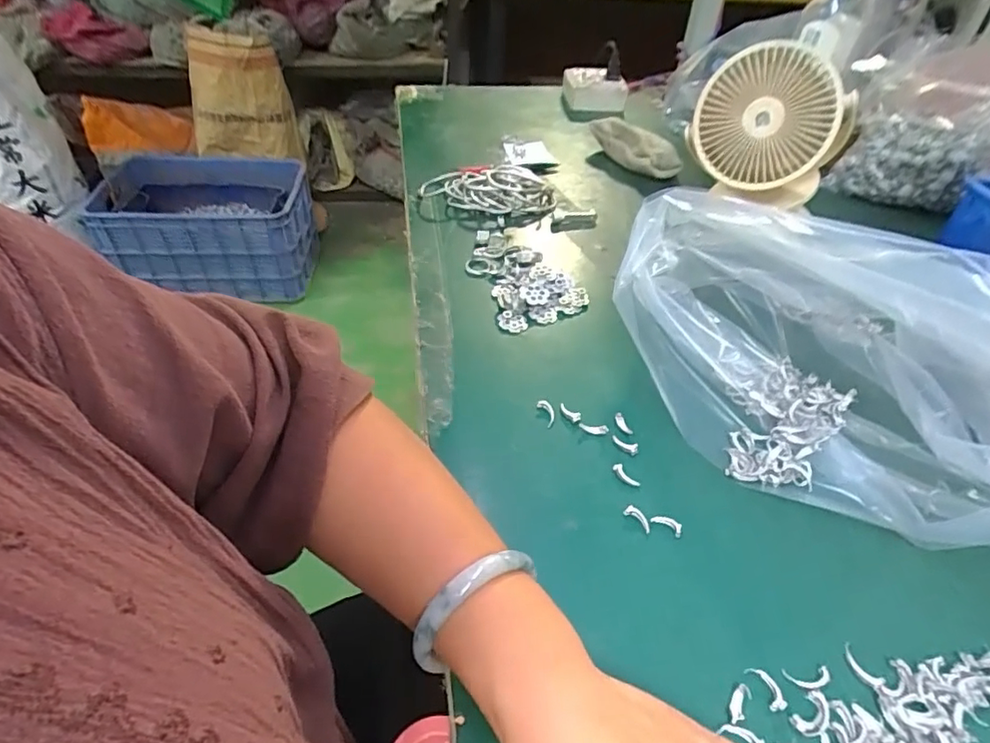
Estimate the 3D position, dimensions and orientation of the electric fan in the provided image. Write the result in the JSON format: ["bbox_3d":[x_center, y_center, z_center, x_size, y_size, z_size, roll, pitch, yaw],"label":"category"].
[{"bbox_3d":[0.281,-0.246,0.574,0.150,0.141,0.071,15,47,12],"label":"electric fan"}]

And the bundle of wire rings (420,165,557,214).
[{"bbox_3d":[-0.005,-0.210,0.633,0.149,0.030,0.077,-7,45,-11],"label":"bundle of wire rings"}]

